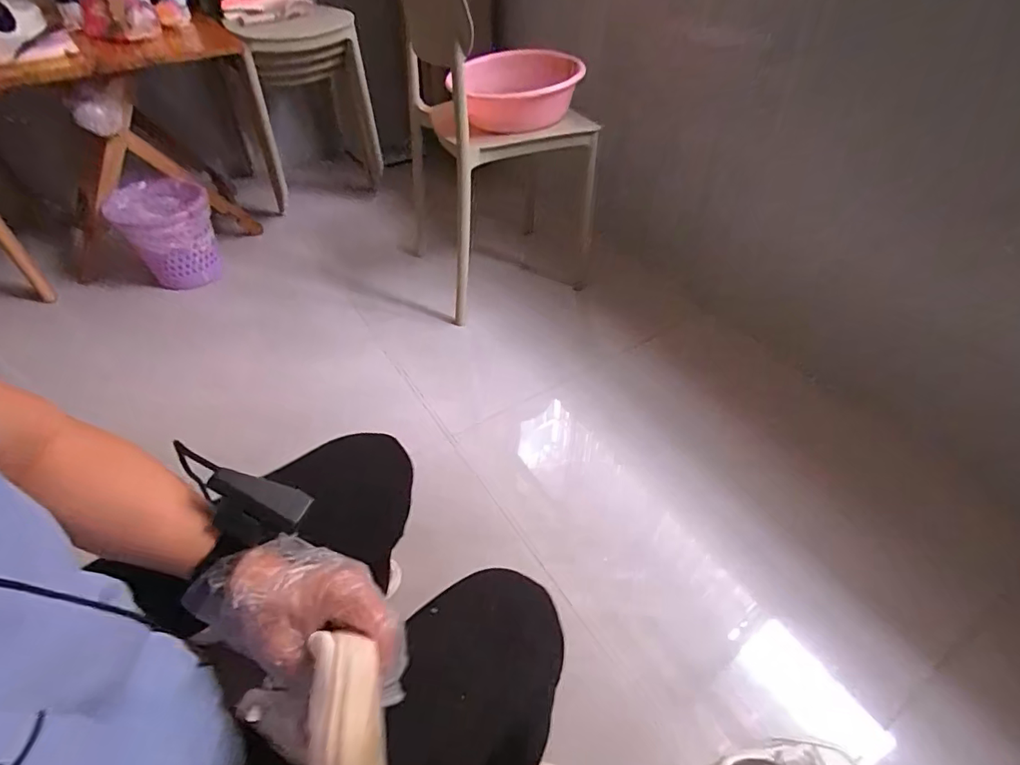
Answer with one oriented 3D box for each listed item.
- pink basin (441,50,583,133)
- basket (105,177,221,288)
[{"bbox_3d":[0.013,-0.653,1.137,0.270,0.116,0.268,2,46,2],"label":"pink basin"},{"bbox_3d":[-0.878,-0.381,1.329,0.187,0.206,0.202,-16,48,-15],"label":"basket"}]

